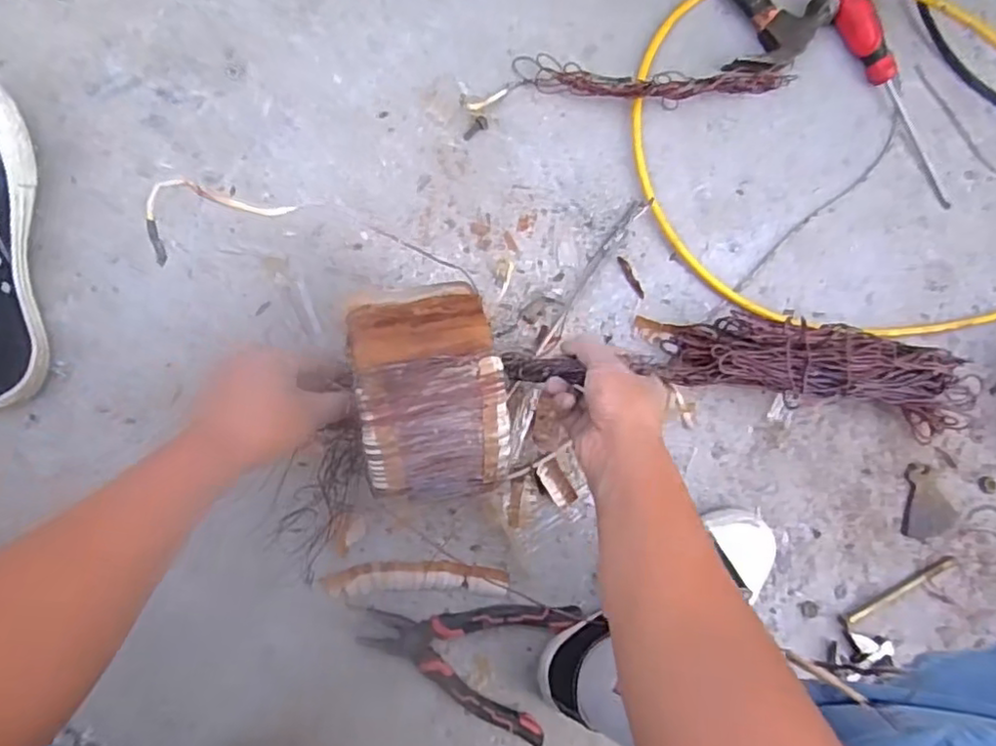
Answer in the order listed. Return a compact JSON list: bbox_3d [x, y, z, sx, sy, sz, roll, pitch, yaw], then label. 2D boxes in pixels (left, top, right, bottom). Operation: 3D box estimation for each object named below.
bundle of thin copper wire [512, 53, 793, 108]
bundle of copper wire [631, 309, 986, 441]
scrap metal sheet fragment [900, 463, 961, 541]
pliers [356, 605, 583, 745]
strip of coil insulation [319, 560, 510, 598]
[{"bbox_3d":[0.153,-0.273,0.613,0.266,0.034,0.037,2,89,-10],"label":"bundle of thin copper wire"},{"bbox_3d":[0.307,-0.006,0.630,0.345,0.066,0.084,13,87,-9],"label":"bundle of copper wire"},{"bbox_3d":[0.455,0.137,0.683,0.063,0.007,0.075,6,88,-10],"label":"scrap metal sheet fragment"},{"bbox_3d":[-0.026,0.240,0.573,0.178,0.015,0.119,22,85,-9],"label":"pliers"},{"bbox_3d":[-0.070,0.180,0.575,0.159,0.009,0.028,3,88,-10],"label":"strip of coil insulation"}]

